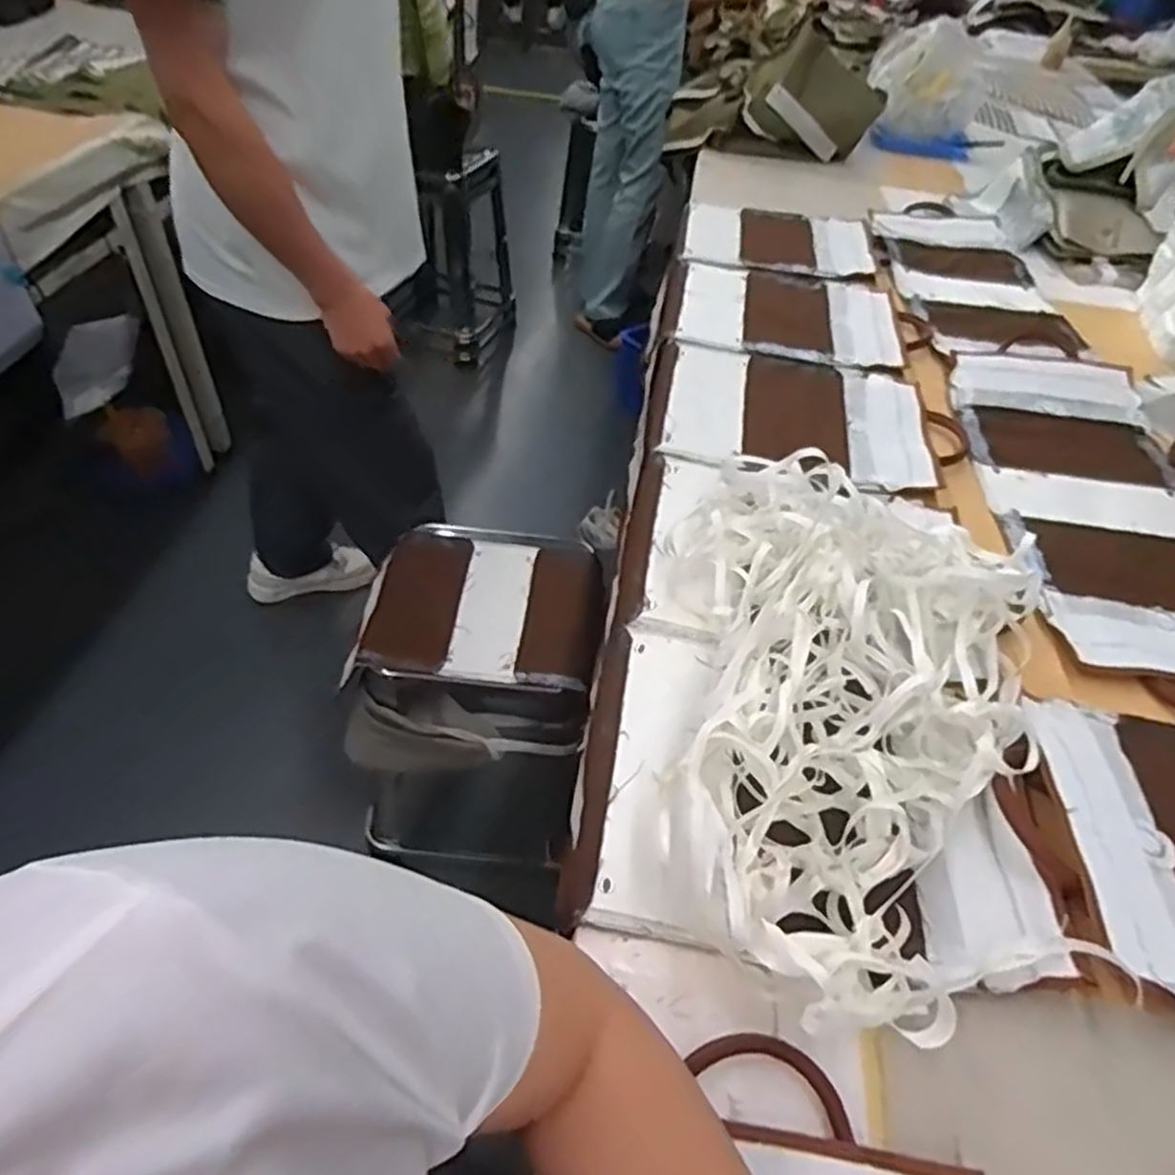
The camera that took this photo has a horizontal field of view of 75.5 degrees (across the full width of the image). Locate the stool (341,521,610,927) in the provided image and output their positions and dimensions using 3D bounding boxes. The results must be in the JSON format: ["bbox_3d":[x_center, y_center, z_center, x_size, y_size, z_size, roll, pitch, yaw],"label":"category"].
[{"bbox_3d":[-0.169,0.182,1.210,0.318,0.472,0.318,8,47,1],"label":"stool"}]

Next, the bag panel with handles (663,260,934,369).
[{"bbox_3d":[0.296,-0.383,1.085,0.363,0.023,0.248,10,47,3],"label":"bag panel with handles"}]

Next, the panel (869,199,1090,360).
[{"bbox_3d":[0.612,-0.515,1.234,0.263,0.036,0.599,3,47,-3],"label":"panel"}]

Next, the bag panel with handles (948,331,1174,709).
[{"bbox_3d":[0.571,-0.112,0.841,0.240,0.023,0.599,9,47,2],"label":"bag panel with handles"}]

